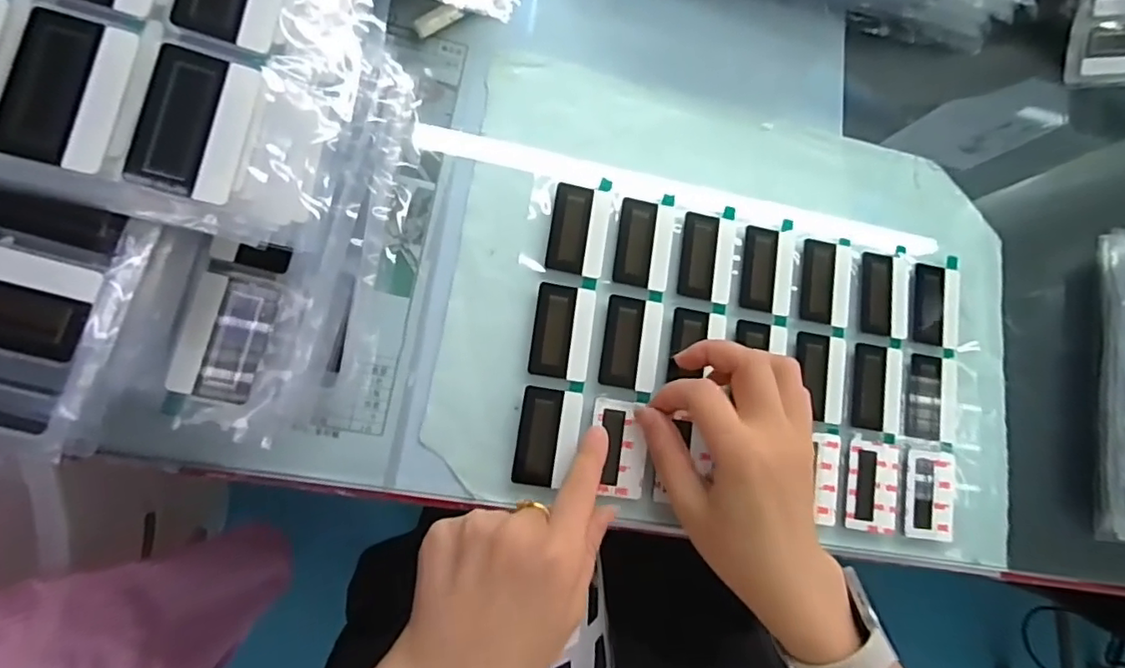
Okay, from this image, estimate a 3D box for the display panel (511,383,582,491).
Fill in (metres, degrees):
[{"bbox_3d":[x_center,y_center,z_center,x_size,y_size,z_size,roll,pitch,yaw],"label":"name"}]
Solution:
[{"bbox_3d":[-0.008,0.058,0.339,0.034,0.004,0.054,11,77,-12],"label":"display panel"}]

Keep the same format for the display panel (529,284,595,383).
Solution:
[{"bbox_3d":[0.000,-0.002,0.350,0.034,0.005,0.054,9,81,-10],"label":"display panel"}]

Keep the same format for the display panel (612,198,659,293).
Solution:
[{"bbox_3d":[0.044,-0.055,0.367,0.023,0.006,0.055,10,81,-10],"label":"display panel"}]

